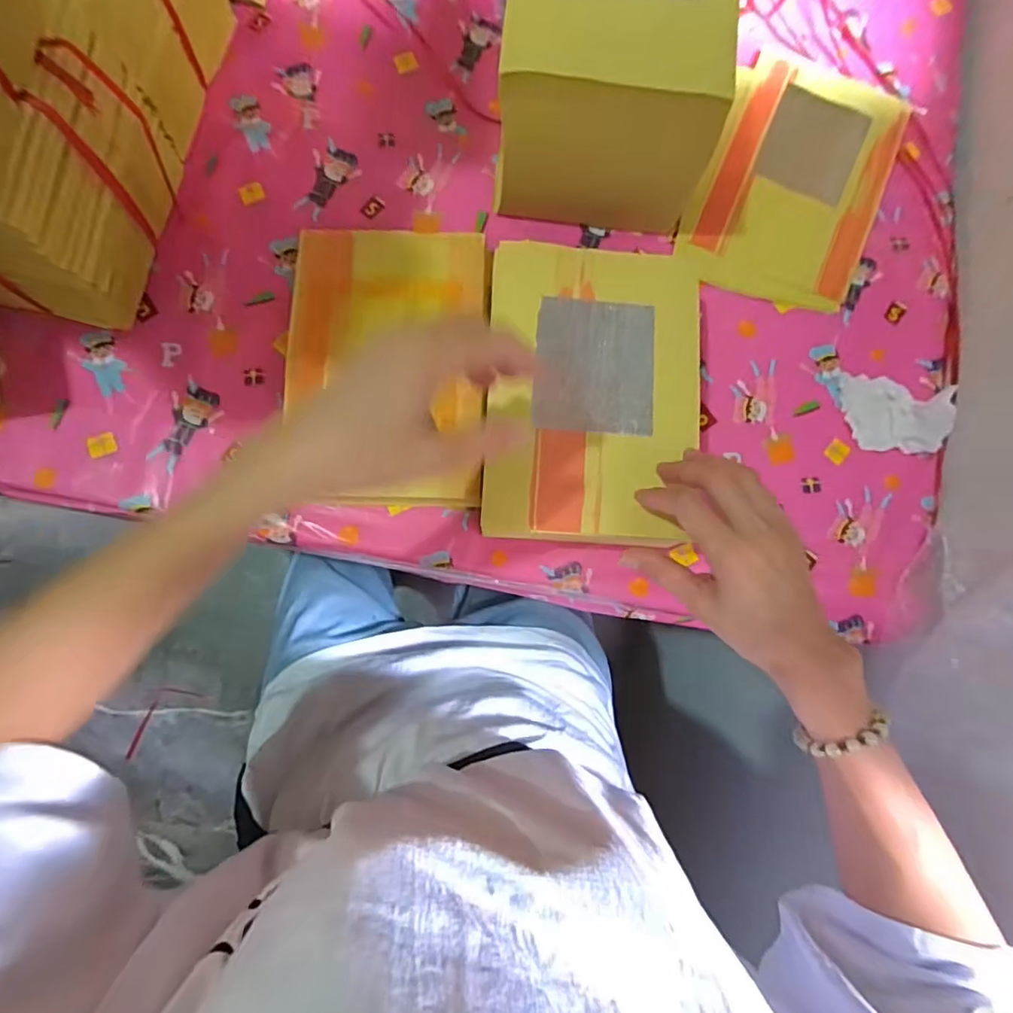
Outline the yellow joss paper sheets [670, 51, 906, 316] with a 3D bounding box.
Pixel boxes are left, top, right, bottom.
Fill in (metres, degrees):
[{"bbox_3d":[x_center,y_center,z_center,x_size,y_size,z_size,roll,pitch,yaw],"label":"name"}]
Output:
[{"bbox_3d":[0.277,-0.312,0.514,0.170,0.011,0.244,21,81,1],"label":"yellow joss paper sheets"}]

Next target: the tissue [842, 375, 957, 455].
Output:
[{"bbox_3d":[0.347,-0.081,0.476,0.089,0.028,0.066,11,82,-1],"label":"tissue"}]

